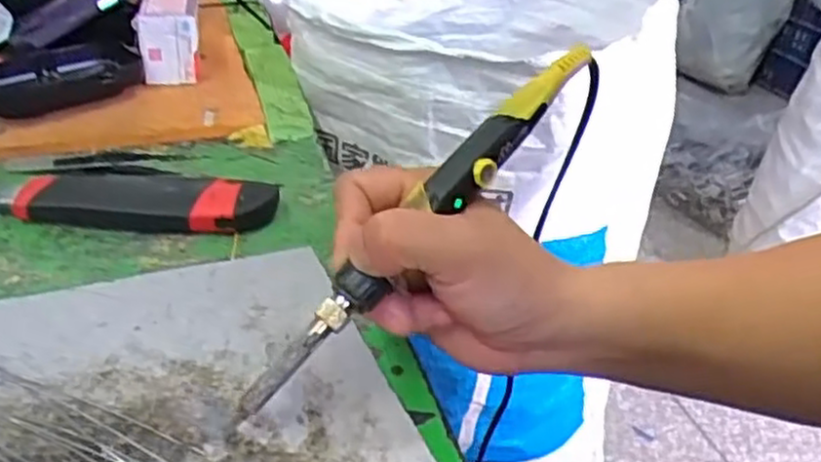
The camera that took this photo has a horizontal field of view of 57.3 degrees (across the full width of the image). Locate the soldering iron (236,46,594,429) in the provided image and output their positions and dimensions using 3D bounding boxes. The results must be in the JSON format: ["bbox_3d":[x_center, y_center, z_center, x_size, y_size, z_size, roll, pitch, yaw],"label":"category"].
[{"bbox_3d":[0.005,-0.005,0.293,0.015,0.017,0.199,34,76,36],"label":"soldering iron"}]

